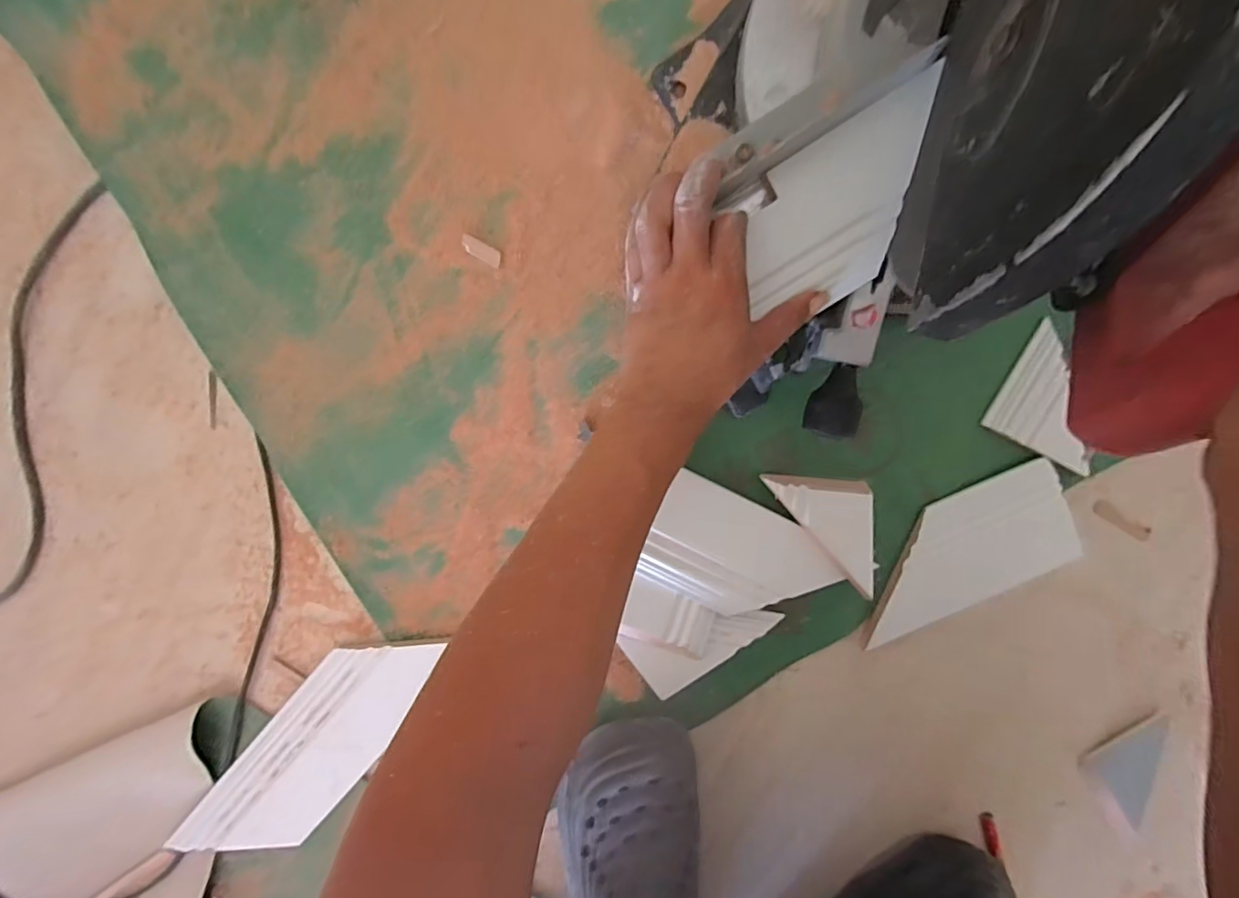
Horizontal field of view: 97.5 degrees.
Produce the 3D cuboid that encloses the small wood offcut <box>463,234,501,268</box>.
[{"bbox_3d":[-0.119,-0.170,0.466,0.037,0.004,0.014,29,97,-2],"label":"small wood offcut"}]

